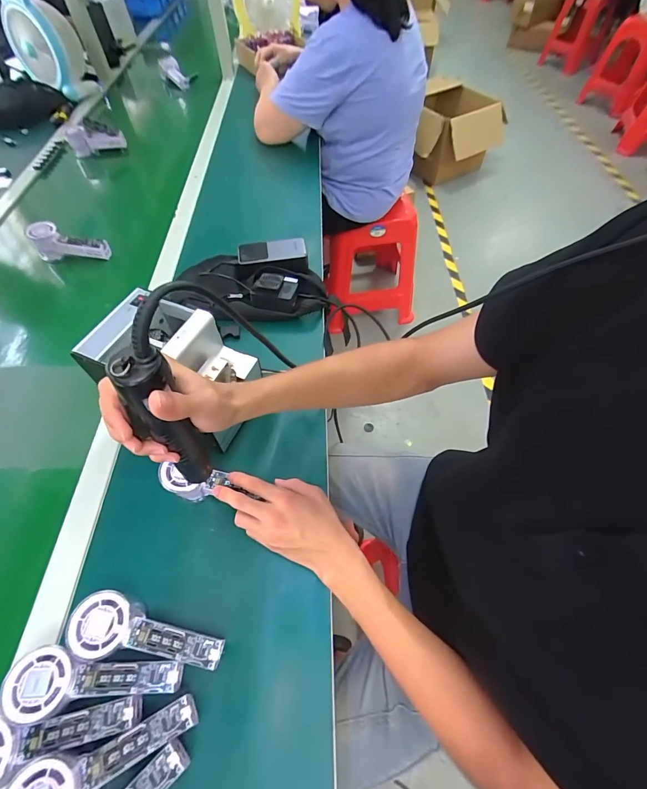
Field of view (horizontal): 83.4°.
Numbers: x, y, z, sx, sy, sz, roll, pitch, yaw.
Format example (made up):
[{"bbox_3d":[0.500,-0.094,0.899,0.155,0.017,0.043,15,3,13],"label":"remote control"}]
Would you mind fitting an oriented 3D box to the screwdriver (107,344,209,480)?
[{"bbox_3d":[-0.133,0.031,0.319,0.028,0.201,0.039,29,62,12],"label":"screwdriver"}]

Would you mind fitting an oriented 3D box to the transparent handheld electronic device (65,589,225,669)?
[{"bbox_3d":[-0.178,0.246,0.373,0.148,0.038,0.053,16,58,-4],"label":"transparent handheld electronic device"}]

